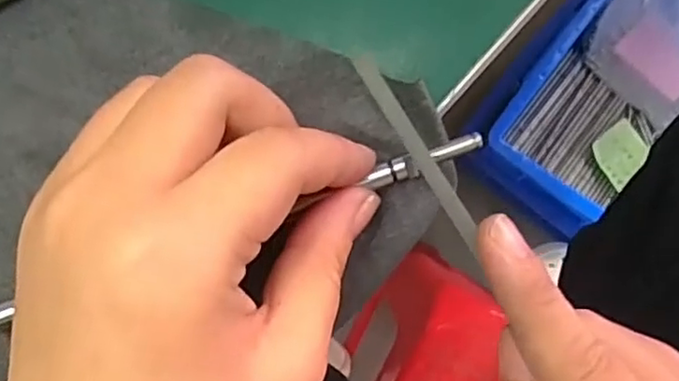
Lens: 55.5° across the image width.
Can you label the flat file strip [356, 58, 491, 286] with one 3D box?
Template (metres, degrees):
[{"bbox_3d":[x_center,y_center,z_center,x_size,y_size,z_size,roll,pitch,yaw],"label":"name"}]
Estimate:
[{"bbox_3d":[0.024,-0.007,0.177,0.005,0.004,0.069,-31,89,4],"label":"flat file strip"}]

